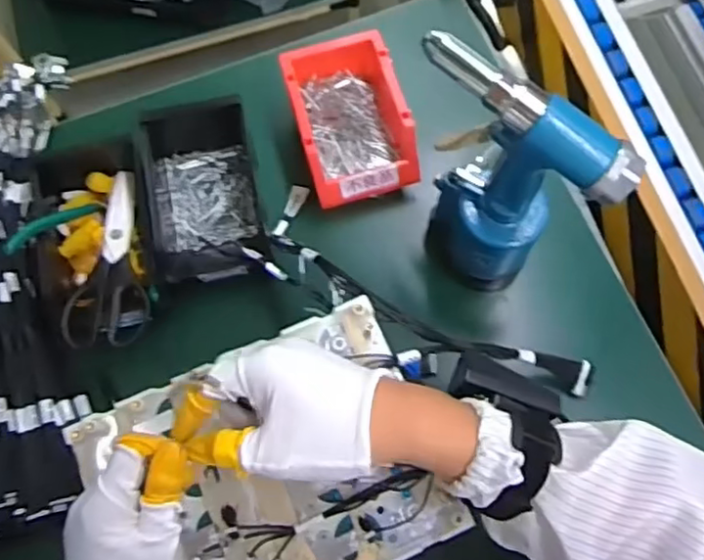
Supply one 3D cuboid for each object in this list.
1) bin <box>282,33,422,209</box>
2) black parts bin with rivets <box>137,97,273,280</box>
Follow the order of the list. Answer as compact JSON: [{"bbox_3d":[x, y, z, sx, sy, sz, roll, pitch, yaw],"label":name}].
[{"bbox_3d":[-0.005,-0.165,0.679,0.113,0.085,0.167,-16,72,-4],"label":"bin"},{"bbox_3d":[-0.152,-0.093,0.652,0.110,0.072,0.197,-13,72,-3],"label":"black parts bin with rivets"}]

